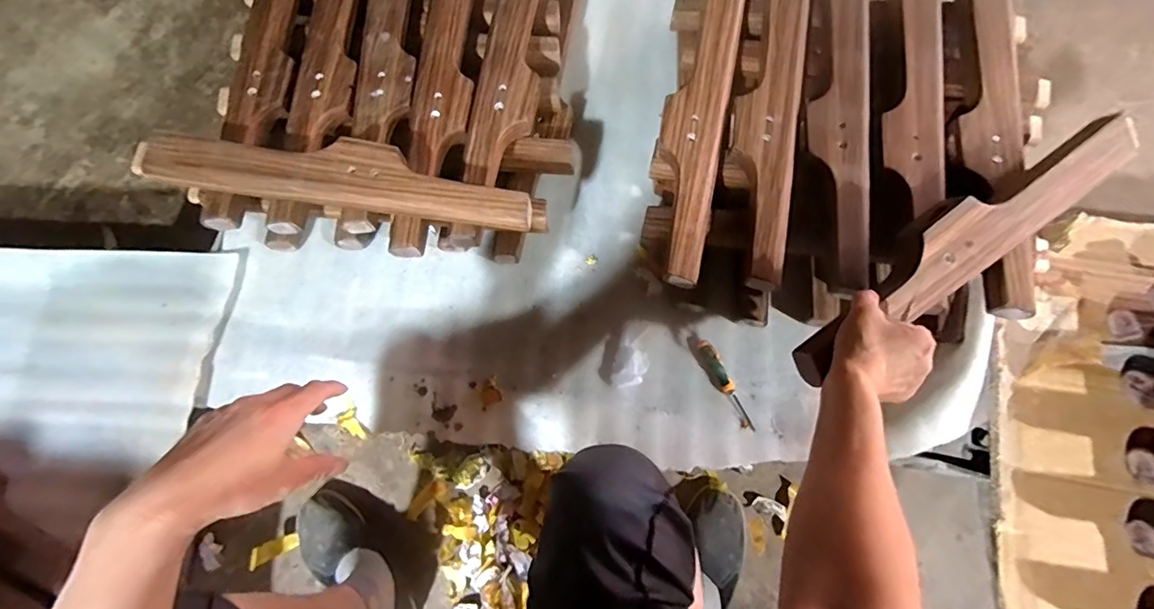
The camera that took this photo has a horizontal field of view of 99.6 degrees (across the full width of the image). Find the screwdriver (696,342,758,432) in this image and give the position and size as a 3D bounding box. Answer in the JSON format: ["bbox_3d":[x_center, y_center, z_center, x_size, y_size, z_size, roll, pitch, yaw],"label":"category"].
[{"bbox_3d":[0.208,0.114,0.686,0.025,0.018,0.135,-26,75,-5],"label":"screwdriver"}]

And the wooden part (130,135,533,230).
[{"bbox_3d":[-0.324,-0.173,0.649,0.550,0.033,0.087,9,75,5],"label":"wooden part"}]

